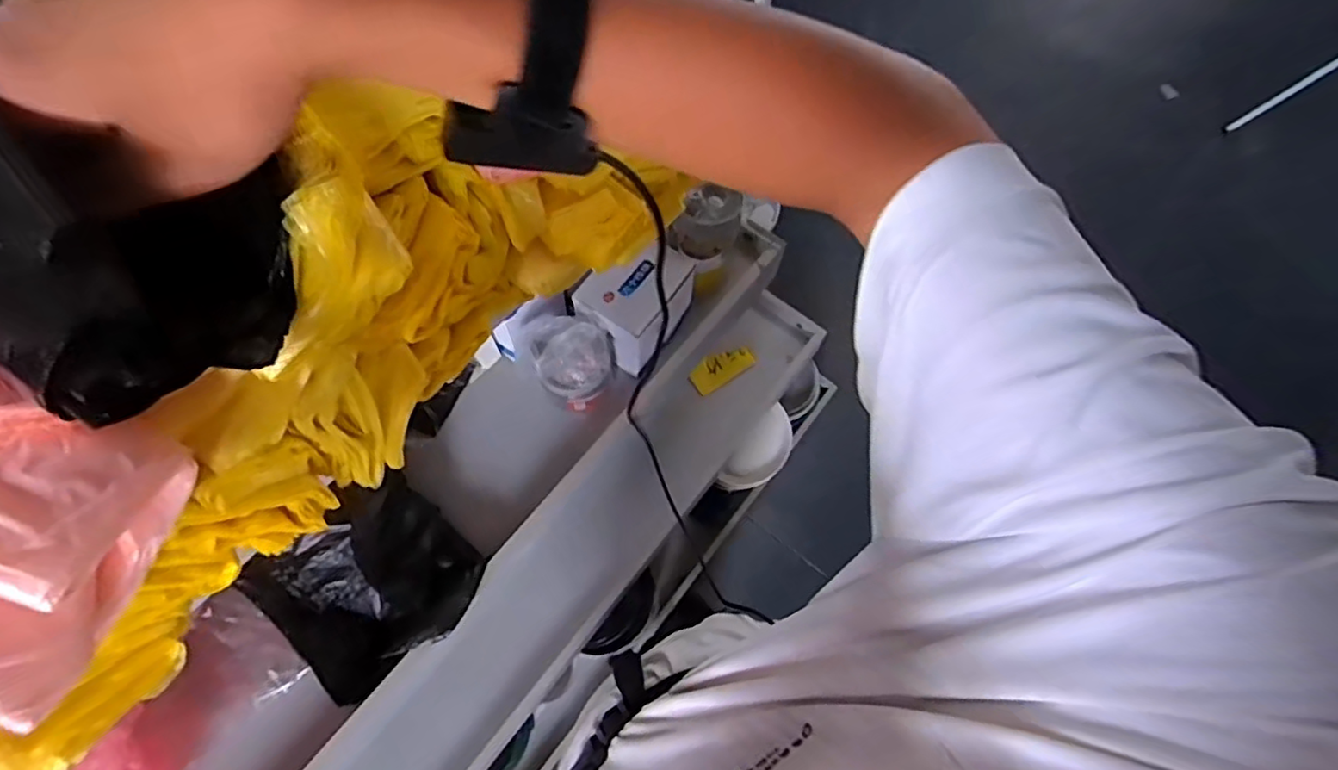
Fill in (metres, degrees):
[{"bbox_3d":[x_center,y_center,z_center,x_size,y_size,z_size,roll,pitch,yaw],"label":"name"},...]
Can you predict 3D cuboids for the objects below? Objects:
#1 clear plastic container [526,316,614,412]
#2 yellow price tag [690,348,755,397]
[{"bbox_3d":[-0.106,-0.023,0.710,0.084,0.113,0.082,-18,70,-10],"label":"clear plastic container"},{"bbox_3d":[0.102,-0.033,1.193,0.132,0.066,0.012,-31,29,-16],"label":"yellow price tag"}]

